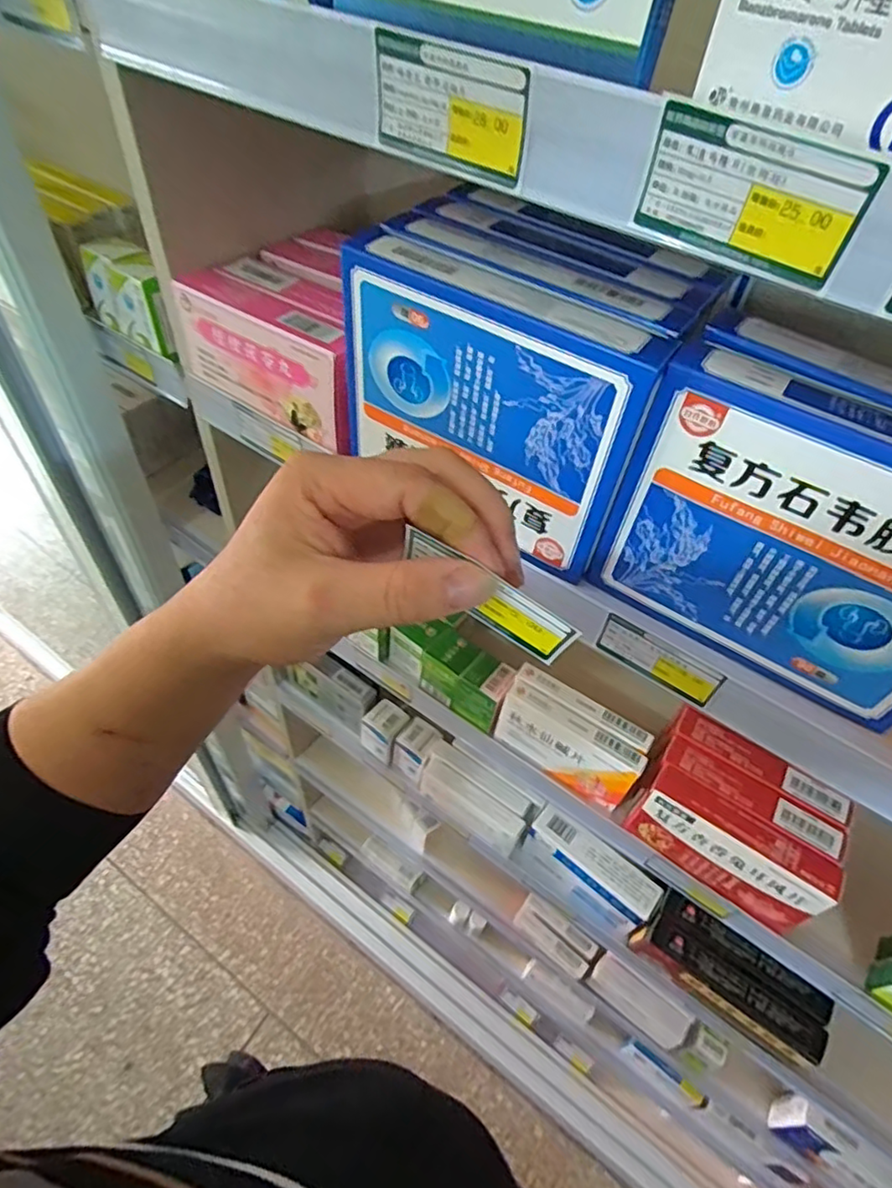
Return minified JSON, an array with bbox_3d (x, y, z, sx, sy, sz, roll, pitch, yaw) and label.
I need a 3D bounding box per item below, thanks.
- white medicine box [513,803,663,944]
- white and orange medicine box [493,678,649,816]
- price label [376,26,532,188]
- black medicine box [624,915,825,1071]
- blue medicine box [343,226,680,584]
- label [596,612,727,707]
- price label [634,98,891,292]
[{"bbox_3d":[0.147,0.294,0.661,0.139,0.082,0.047,32,55,19],"label":"white medicine box"},{"bbox_3d":[0.096,0.126,0.508,0.114,0.075,0.023,30,54,17],"label":"white and orange medicine box"},{"bbox_3d":[0.002,-0.191,0.246,0.071,0.037,0.007,32,55,19],"label":"price label"},{"bbox_3d":[0.260,0.374,0.587,0.161,0.072,0.031,33,55,20],"label":"black medicine box"},{"bbox_3d":[0.019,-0.101,0.345,0.173,0.132,0.034,35,56,21],"label":"blue medicine box"},{"bbox_3d":[0.122,0.038,0.358,0.070,0.033,0.006,31,55,19],"label":"label"},{"bbox_3d":[0.099,-0.130,0.205,0.069,0.037,0.005,32,55,19],"label":"price label"}]

